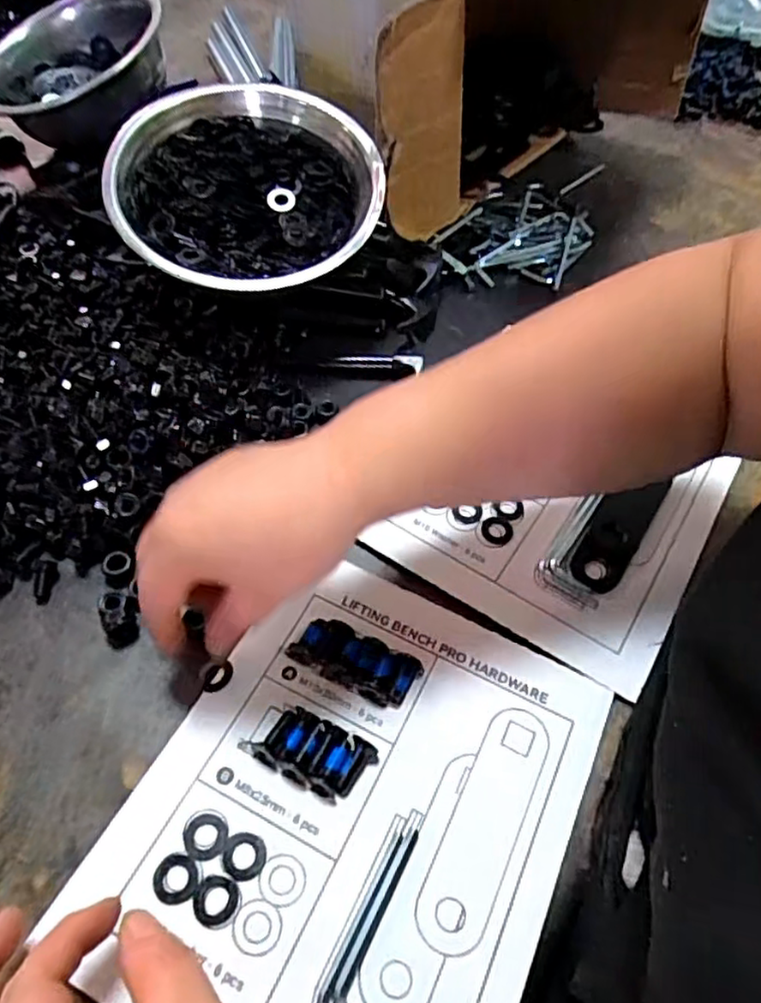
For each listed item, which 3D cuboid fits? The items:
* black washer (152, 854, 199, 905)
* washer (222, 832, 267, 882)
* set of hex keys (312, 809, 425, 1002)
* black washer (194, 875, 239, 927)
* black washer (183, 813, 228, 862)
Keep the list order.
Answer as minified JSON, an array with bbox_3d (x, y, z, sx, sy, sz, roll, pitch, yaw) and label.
[{"bbox_3d":[-0.090,0.166,0.294,0.019,0.004,0.019,2,55,-3],"label":"black washer"},{"bbox_3d":[-0.061,0.159,0.301,0.019,0.004,0.019,2,55,-3],"label":"washer"},{"bbox_3d":[0.005,0.182,0.288,0.037,0.004,0.090,24,57,12],"label":"set of hex keys"},{"bbox_3d":[-0.071,0.173,0.290,0.018,0.004,0.019,2,55,-3],"label":"black washer"},{"bbox_3d":[-0.080,0.153,0.305,0.020,0.004,0.019,2,55,-3],"label":"black washer"}]

